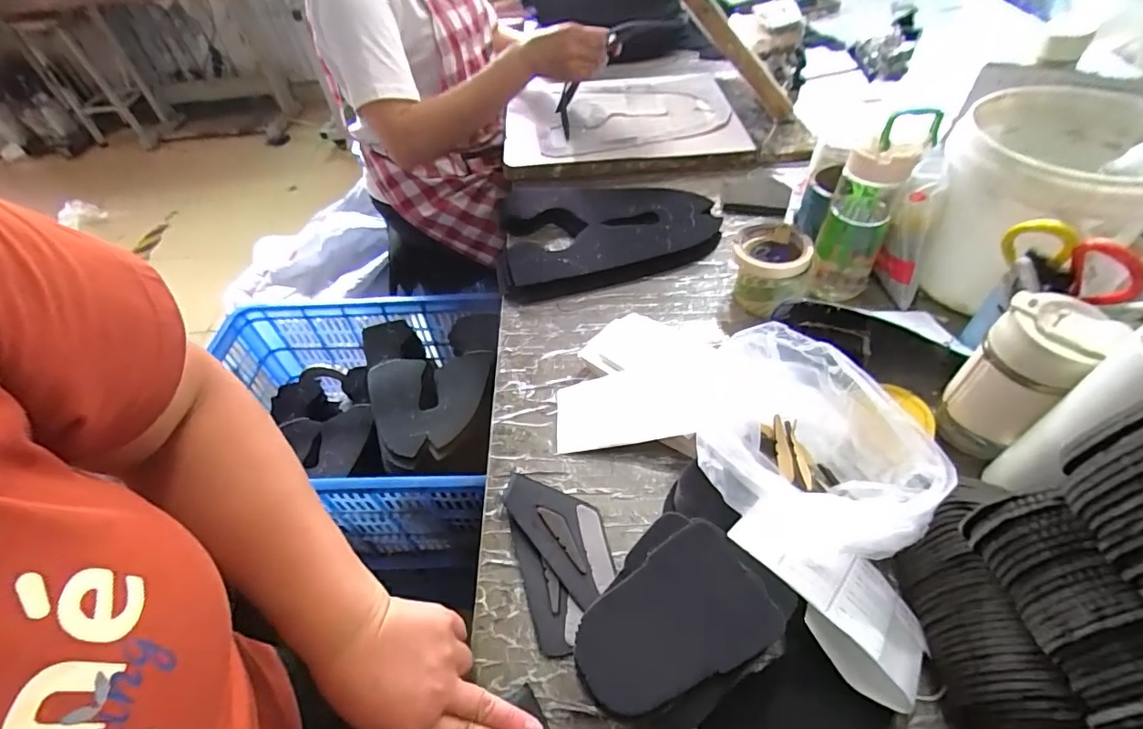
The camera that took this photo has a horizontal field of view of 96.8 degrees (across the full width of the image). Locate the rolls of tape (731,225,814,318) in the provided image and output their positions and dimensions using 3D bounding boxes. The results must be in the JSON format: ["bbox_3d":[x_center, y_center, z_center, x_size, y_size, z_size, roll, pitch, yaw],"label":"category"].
[{"bbox_3d":[0.253,-0.120,0.653,0.097,0.079,0.097,21,54,21],"label":"rolls of tape"}]

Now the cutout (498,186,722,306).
[{"bbox_3d":[0.052,-0.209,0.773,0.315,0.038,0.264,-6,49,0],"label":"cutout"}]

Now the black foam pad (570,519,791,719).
[{"bbox_3d":[0.070,0.181,0.361,0.138,0.006,0.090,-24,51,-16],"label":"black foam pad"}]

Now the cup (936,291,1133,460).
[{"bbox_3d":[0.408,0.012,0.473,0.065,0.153,0.069,-27,52,-17],"label":"cup"}]

